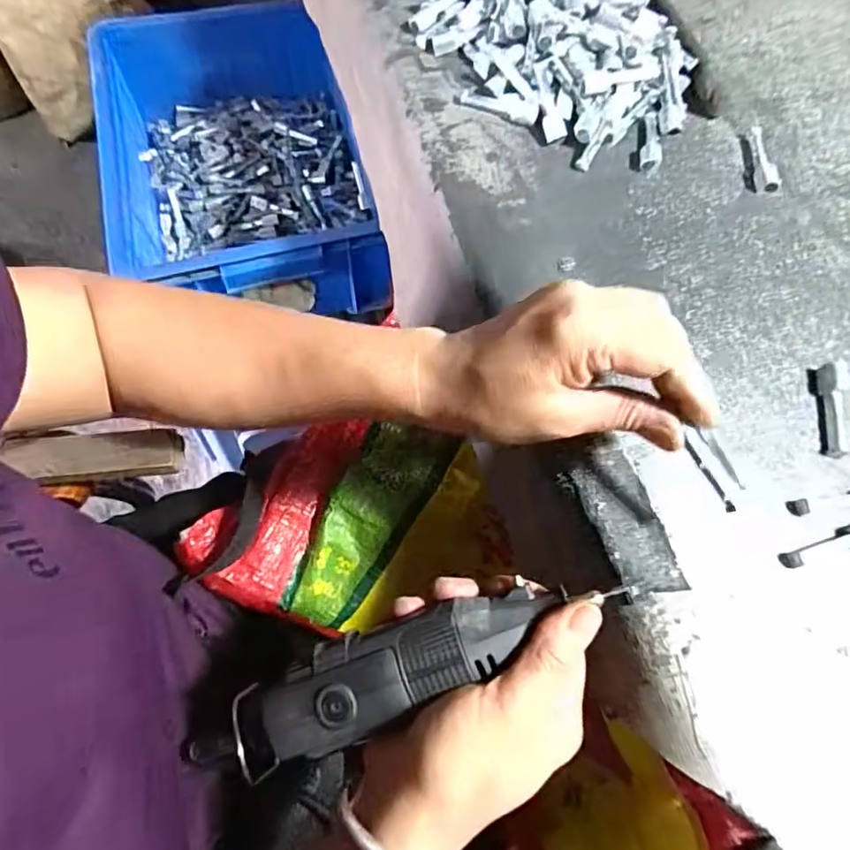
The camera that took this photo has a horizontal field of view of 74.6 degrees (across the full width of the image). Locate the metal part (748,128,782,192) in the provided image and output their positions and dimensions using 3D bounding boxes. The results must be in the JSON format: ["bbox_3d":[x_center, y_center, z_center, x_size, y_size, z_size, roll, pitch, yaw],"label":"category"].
[{"bbox_3d":[0.250,-0.197,0.412,0.014,0.009,0.065,4,65,-1],"label":"metal part"}]

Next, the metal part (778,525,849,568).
[{"bbox_3d":[0.218,0.061,0.292,0.067,0.006,0.013,-12,66,-9],"label":"metal part"}]

